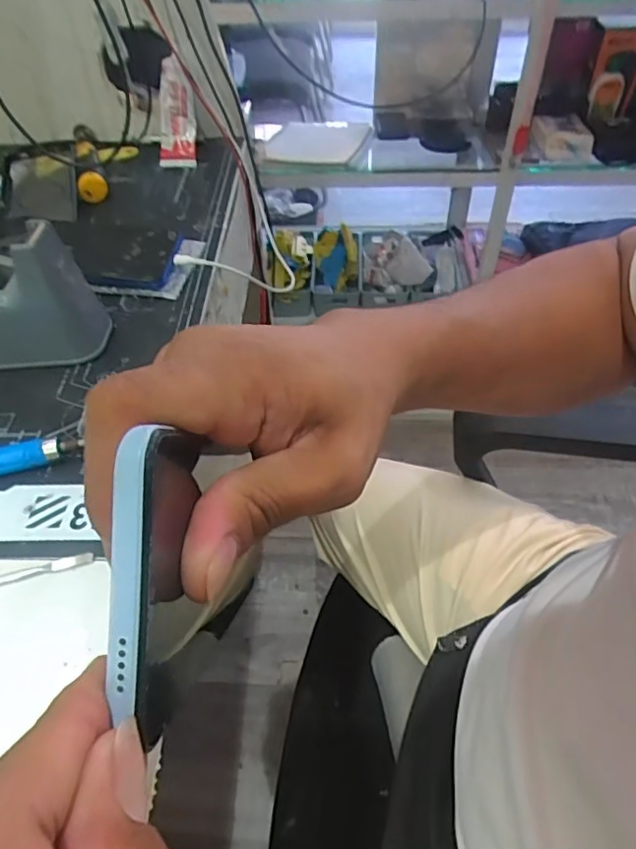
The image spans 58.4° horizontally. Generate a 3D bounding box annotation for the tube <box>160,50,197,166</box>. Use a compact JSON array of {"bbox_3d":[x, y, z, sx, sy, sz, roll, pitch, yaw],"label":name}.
[{"bbox_3d":[-0.163,-0.355,0.652,0.043,0.109,0.031,0,20,-1],"label":"tube"}]

